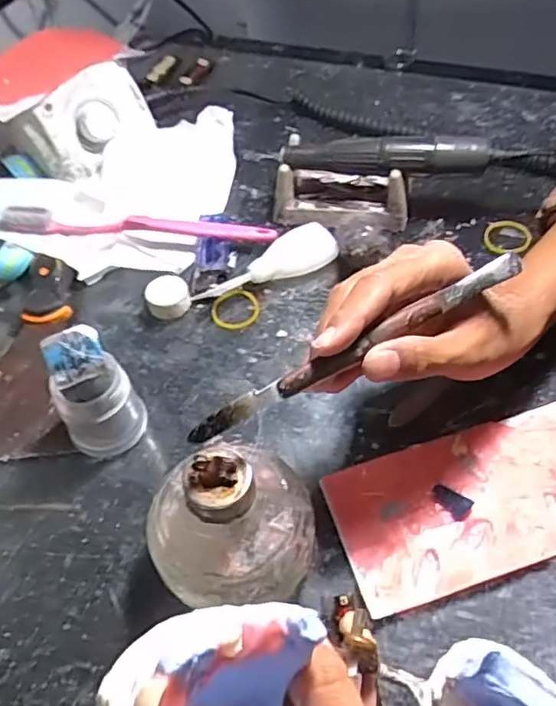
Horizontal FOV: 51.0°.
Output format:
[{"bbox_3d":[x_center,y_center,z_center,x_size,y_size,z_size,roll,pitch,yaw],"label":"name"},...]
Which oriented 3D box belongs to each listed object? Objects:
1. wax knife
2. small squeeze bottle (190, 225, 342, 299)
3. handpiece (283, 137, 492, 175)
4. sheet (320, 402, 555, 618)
[{"bbox_3d":[0.038,-0.004,0.250,0.165,0.007,0.008,-27,54,-16],"label":"wax knife"},{"bbox_3d":[-0.009,-0.059,0.408,0.103,0.020,0.030,-24,53,-13],"label":"small squeeze bottle"},{"bbox_3d":[0.075,-0.143,0.419,0.142,0.021,0.020,9,53,13],"label":"handpiece"},{"bbox_3d":[0.103,0.075,0.298,0.145,0.004,0.073,-17,53,-6],"label":"sheet"}]

